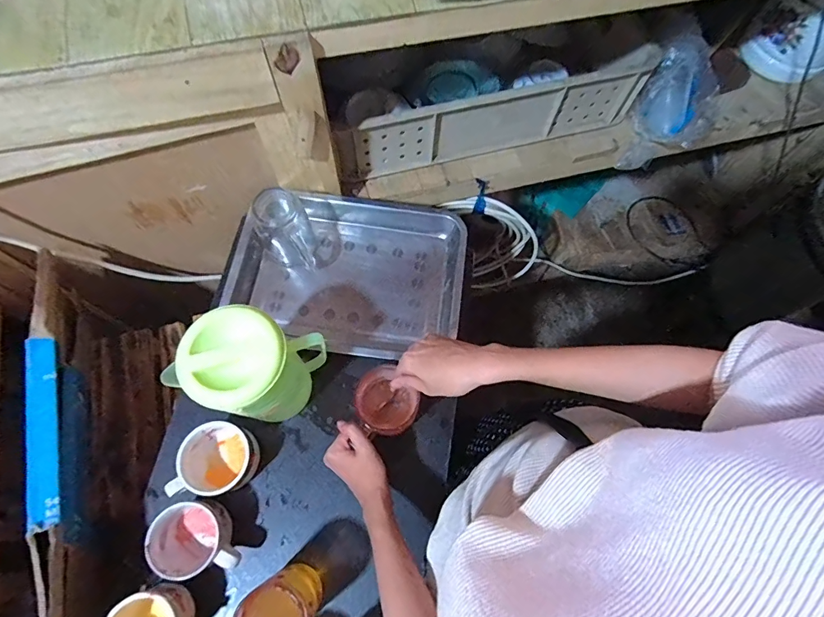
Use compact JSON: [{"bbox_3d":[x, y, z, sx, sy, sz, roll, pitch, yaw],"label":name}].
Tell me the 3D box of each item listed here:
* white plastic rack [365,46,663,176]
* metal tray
[{"bbox_3d":[0.168,-0.335,0.775,0.535,0.134,0.045,-17,73,-8],"label":"white plastic rack"},{"bbox_3d":[-0.106,-0.054,0.689,0.364,0.060,0.266,8,72,0],"label":"metal tray"}]

